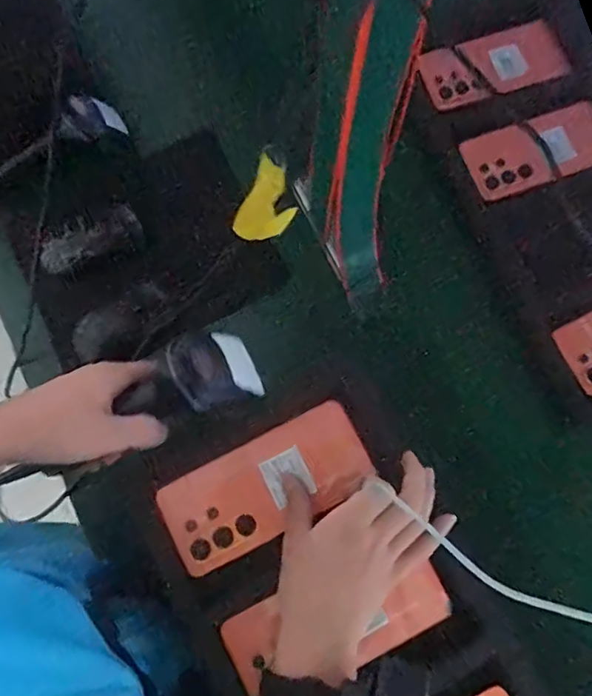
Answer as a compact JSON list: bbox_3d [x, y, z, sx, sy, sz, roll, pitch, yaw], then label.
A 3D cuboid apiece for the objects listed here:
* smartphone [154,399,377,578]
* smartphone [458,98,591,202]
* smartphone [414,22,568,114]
[{"bbox_3d":[-0.025,0.112,0.459,0.167,0.010,0.077,-30,80,-3],"label":"smartphone"},{"bbox_3d":[0.271,-0.221,0.631,0.161,0.012,0.077,-20,79,-5],"label":"smartphone"},{"bbox_3d":[0.230,-0.332,0.661,0.178,0.010,0.075,-20,83,-7],"label":"smartphone"}]

